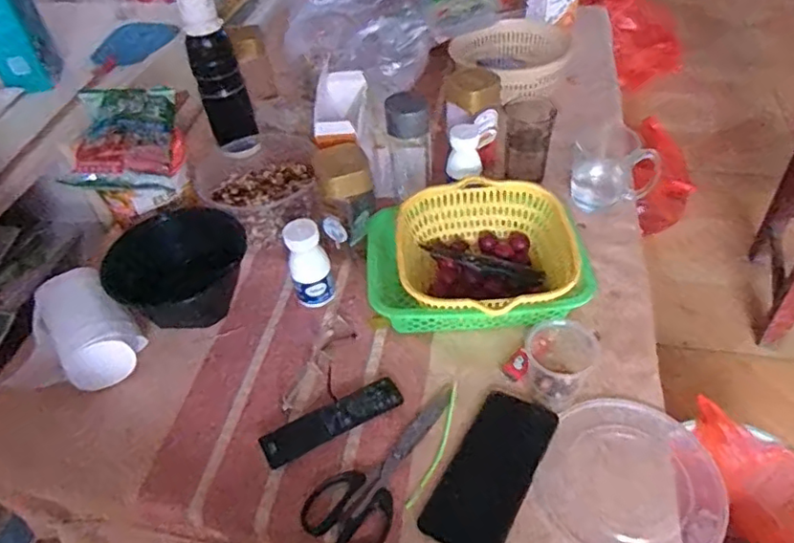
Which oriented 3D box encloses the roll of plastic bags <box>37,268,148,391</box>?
[{"bbox_3d":[-0.351,0.062,0.674,0.088,0.066,0.131,-28,50,-20],"label":"roll of plastic bags"}]

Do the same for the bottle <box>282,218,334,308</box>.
[{"bbox_3d":[-0.105,-0.007,0.702,0.049,0.110,0.041,-14,47,-8],"label":"bottle"}]

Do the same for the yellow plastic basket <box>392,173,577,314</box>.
[{"bbox_3d":[0.105,-0.017,0.702,0.200,0.068,0.201,-5,46,1],"label":"yellow plastic basket"}]

